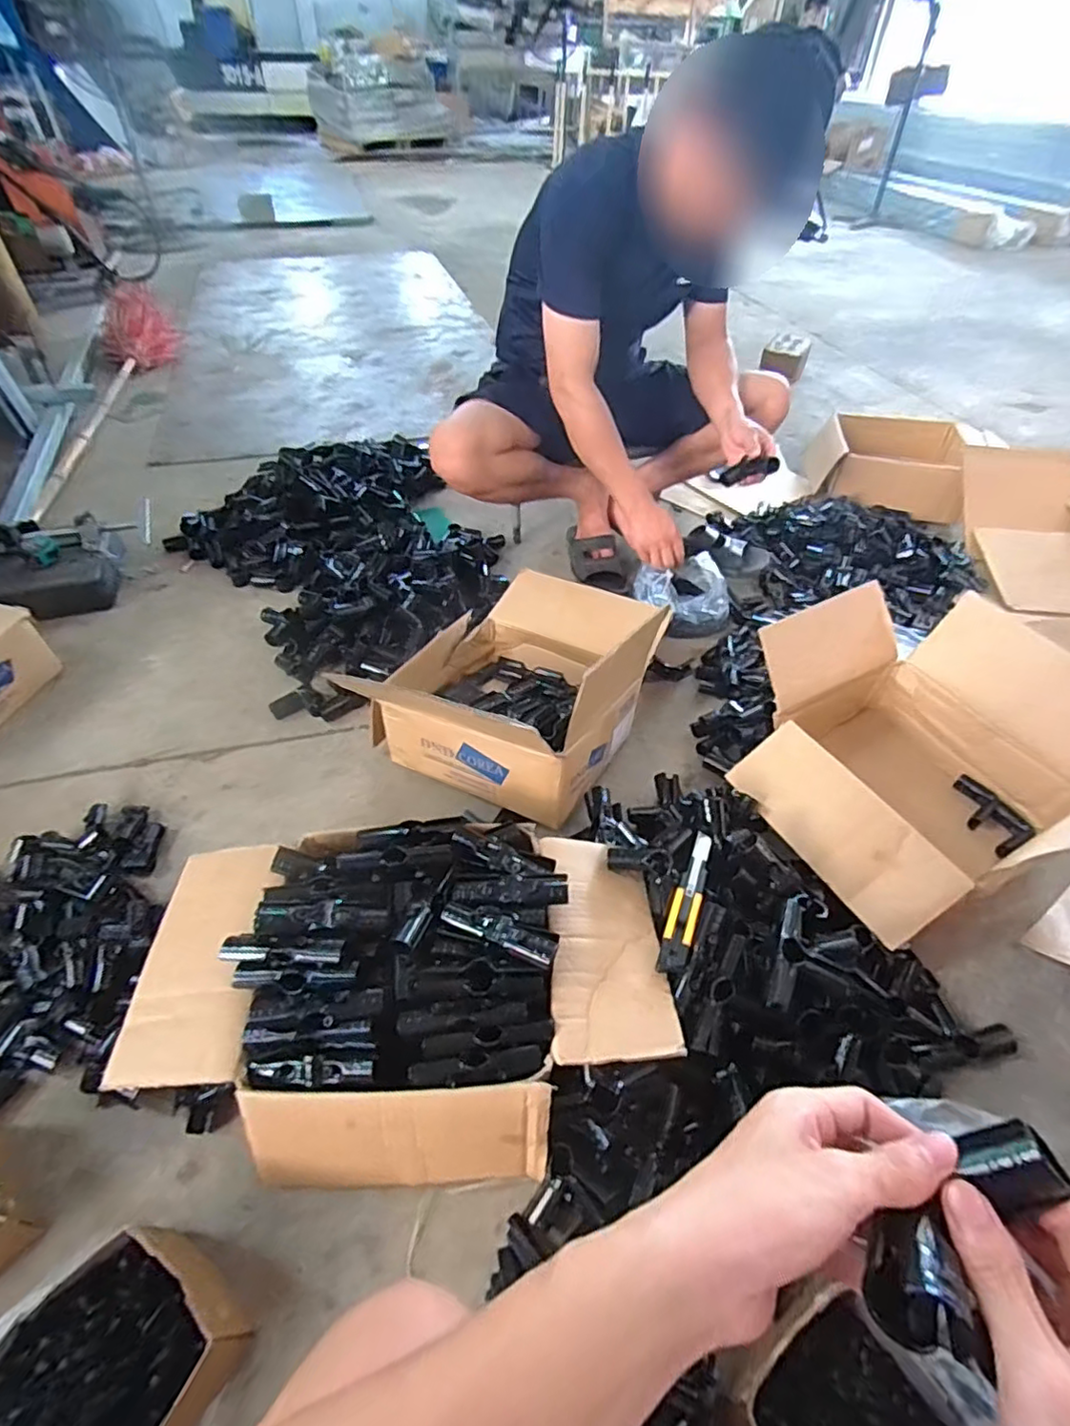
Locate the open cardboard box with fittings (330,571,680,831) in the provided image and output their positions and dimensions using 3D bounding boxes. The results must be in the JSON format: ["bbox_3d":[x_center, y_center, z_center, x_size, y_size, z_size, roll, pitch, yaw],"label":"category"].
[{"bbox_3d":[0.001,-0.099,1.034,0.348,0.231,0.463,23,51,19],"label":"open cardboard box with fittings"}]

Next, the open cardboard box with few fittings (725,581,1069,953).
[{"bbox_3d":[0.546,0.063,0.942,0.480,0.270,0.414,-20,50,-22],"label":"open cardboard box with few fittings"}]

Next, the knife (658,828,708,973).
[{"bbox_3d":[0.187,0.222,0.764,0.032,0.011,0.192,19,49,16],"label":"knife"}]

